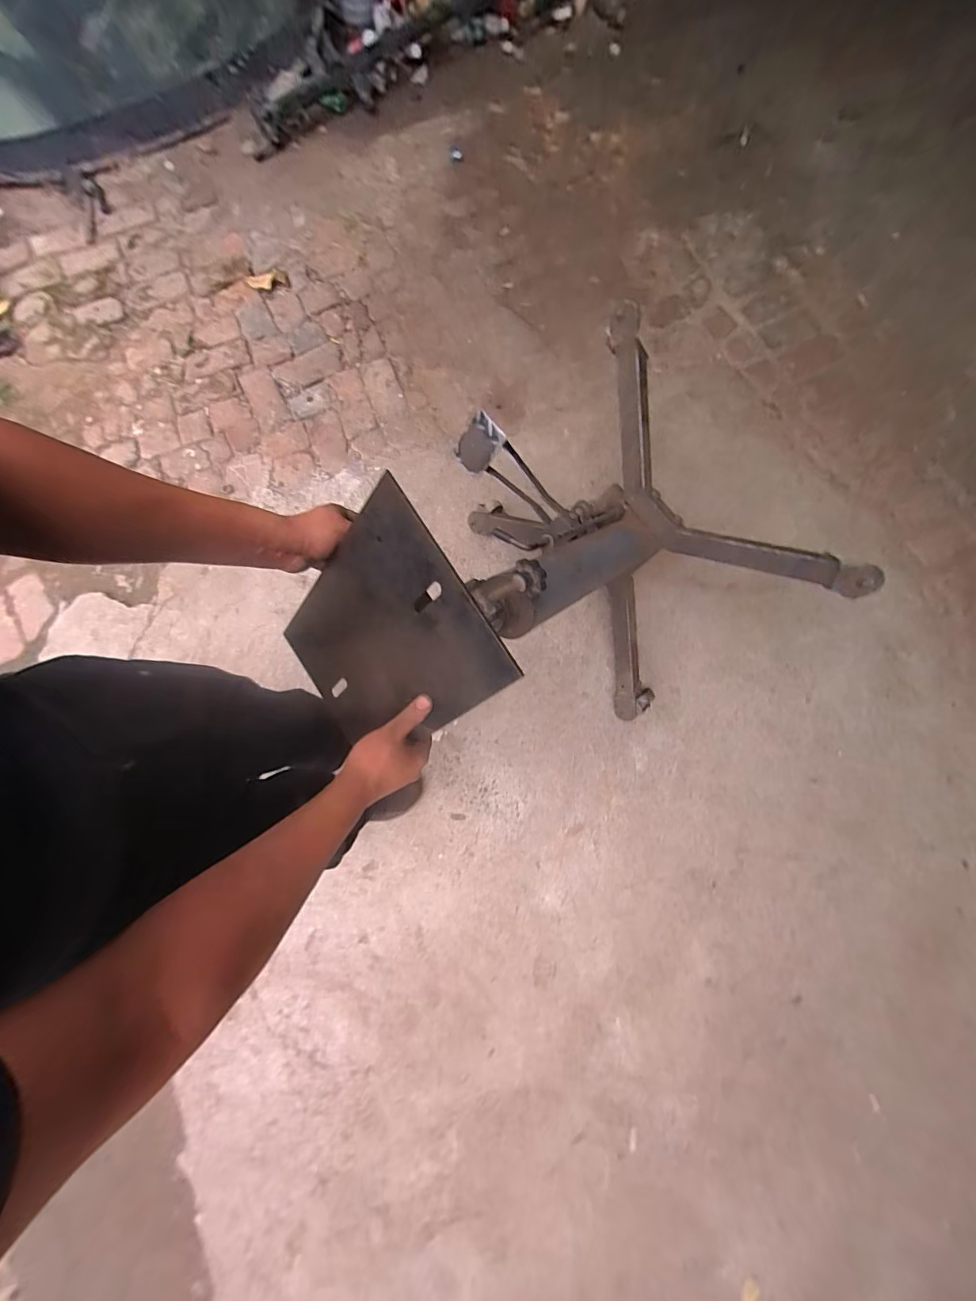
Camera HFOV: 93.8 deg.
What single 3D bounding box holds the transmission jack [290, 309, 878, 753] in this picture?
[{"bbox_3d":[0.083,-0.147,0.853,0.853,0.568,0.668,-22,77,-36],"label":"transmission jack"}]

